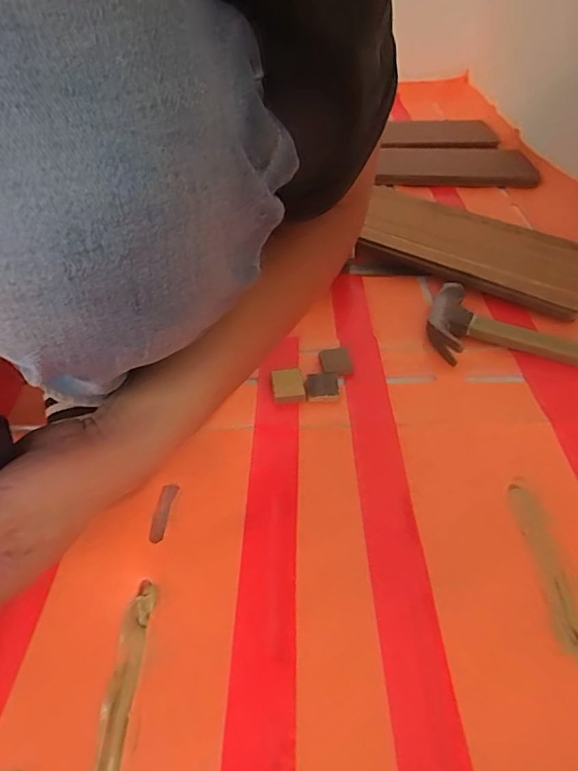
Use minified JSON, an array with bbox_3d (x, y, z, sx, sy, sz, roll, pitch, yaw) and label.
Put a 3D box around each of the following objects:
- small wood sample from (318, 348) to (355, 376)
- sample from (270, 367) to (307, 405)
[{"bbox_3d":[0.052,-0.028,0.534,0.033,0.005,0.040,-4,43,-3],"label":"small wood sample"},{"bbox_3d":[-0.002,0.000,0.509,0.033,0.010,0.042,-6,44,-5],"label":"sample"}]

